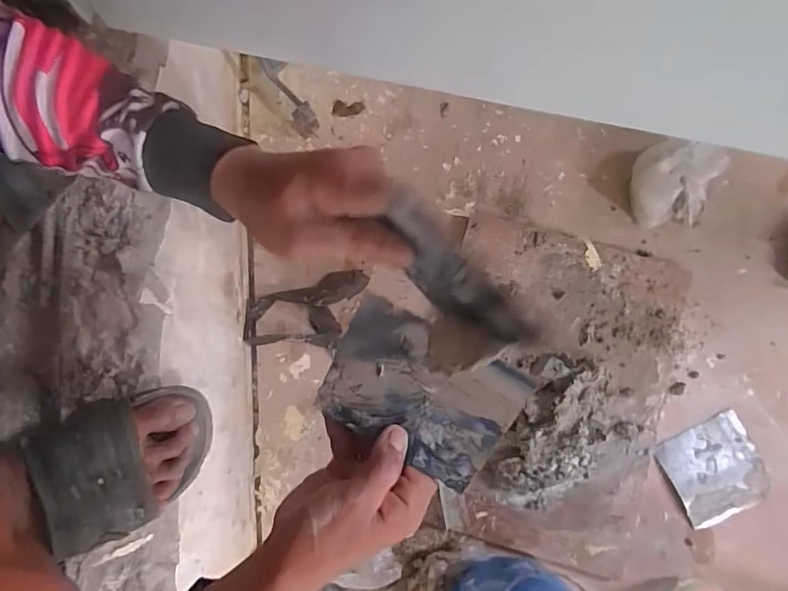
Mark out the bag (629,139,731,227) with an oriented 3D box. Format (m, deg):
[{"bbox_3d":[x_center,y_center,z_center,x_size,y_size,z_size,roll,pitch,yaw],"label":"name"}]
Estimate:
[{"bbox_3d":[0.445,-0.175,0.766,0.127,0.086,0.137,-36,81,-4],"label":"bag"}]

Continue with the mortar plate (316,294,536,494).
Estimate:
[{"bbox_3d":[0.020,0.070,0.352,0.136,0.006,0.100,23,73,10],"label":"mortar plate"}]

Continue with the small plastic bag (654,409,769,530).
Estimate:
[{"bbox_3d":[0.488,0.268,0.729,0.142,0.015,0.135,-21,79,-4],"label":"small plastic bag"}]

